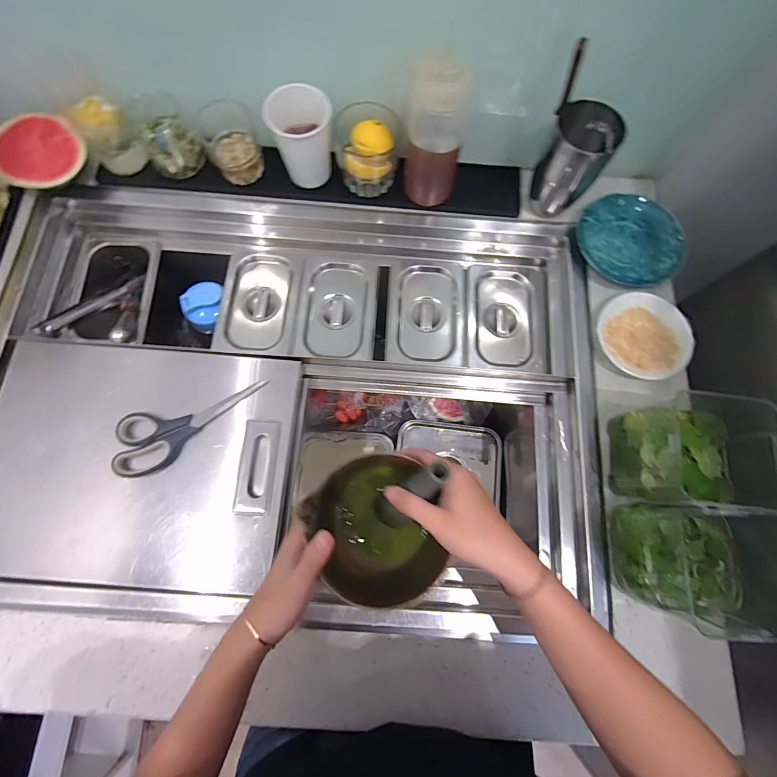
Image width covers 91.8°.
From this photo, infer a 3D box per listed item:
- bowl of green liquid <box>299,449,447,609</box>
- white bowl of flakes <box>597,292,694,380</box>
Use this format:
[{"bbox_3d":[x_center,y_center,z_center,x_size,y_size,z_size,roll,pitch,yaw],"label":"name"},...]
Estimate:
[{"bbox_3d":[-0.012,0.124,0.340,0.107,0.056,0.119,-15,77,-4],"label":"bowl of green liquid"},{"bbox_3d":[0.324,-0.064,0.483,0.111,0.036,0.104,0,76,-1],"label":"white bowl of flakes"}]

